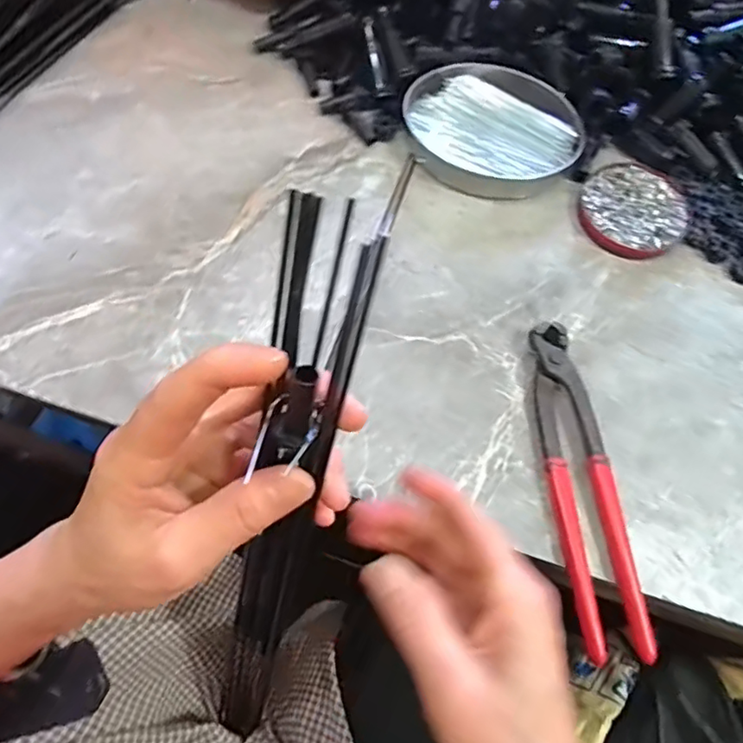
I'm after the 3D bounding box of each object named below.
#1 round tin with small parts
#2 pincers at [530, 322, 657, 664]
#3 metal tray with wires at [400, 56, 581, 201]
[{"bbox_3d":[0.200,-0.125,0.442,0.076,0.010,0.080,1,67,-2],"label":"round tin with small parts"},{"bbox_3d":[0.126,0.064,0.354,0.037,0.019,0.199,-3,67,-4],"label":"pincers"},{"bbox_3d":[0.094,-0.191,0.457,0.133,0.022,0.106,29,69,9],"label":"metal tray with wires"}]

